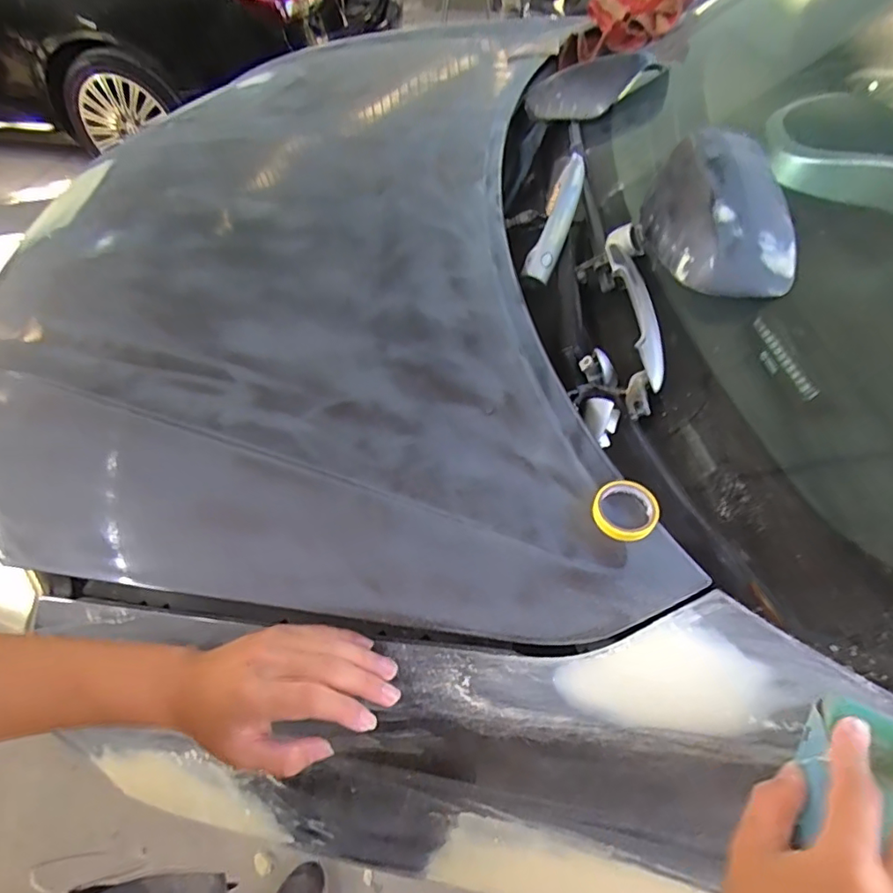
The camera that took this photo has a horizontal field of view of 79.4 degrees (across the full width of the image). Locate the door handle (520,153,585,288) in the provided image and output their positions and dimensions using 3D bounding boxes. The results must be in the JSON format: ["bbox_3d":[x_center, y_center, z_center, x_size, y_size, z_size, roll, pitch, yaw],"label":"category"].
[{"bbox_3d":[0.133,-0.279,0.649,0.034,0.026,0.193,17,75,12],"label":"door handle"}]

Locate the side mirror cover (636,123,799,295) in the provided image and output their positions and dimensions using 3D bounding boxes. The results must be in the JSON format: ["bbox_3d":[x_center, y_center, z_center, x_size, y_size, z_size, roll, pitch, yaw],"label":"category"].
[{"bbox_3d":[0.274,-0.232,0.559,0.109,0.102,0.211,5,52,3],"label":"side mirror cover"}]

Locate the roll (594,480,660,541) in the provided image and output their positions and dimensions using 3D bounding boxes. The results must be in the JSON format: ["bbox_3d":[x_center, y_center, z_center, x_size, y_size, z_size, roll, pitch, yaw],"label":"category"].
[{"bbox_3d":[0.136,0.048,0.410,0.045,0.013,0.047,0,52,0],"label":"roll"}]

